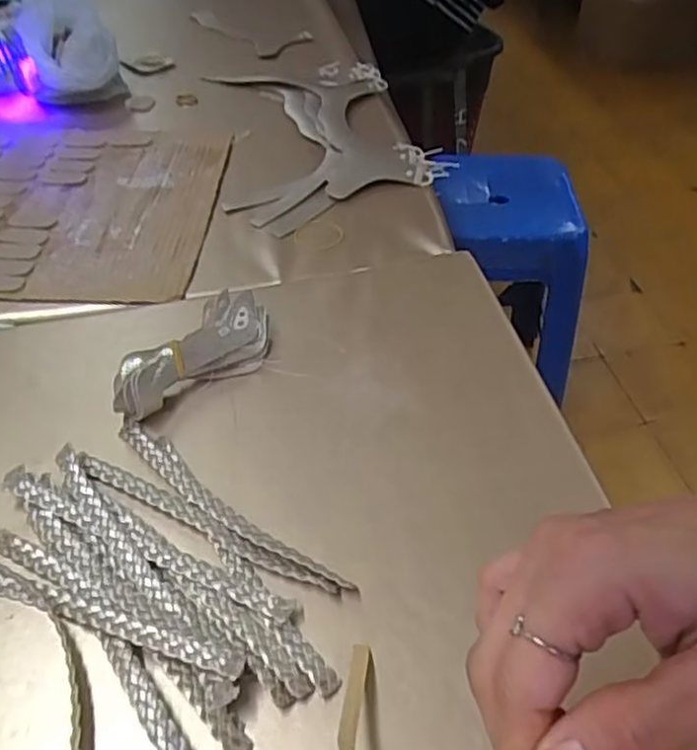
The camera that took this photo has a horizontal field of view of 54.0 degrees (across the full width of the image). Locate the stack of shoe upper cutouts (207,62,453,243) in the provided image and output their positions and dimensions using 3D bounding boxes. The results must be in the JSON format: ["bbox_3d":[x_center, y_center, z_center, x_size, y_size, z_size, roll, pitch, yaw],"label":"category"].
[{"bbox_3d":[-0.034,-0.267,0.735,0.216,0.012,0.318,-13,47,-11],"label":"stack of shoe upper cutouts"}]

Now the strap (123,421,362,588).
[{"bbox_3d":[-0.077,0.078,0.406,0.185,0.007,0.024,30,54,26],"label":"strap"}]

